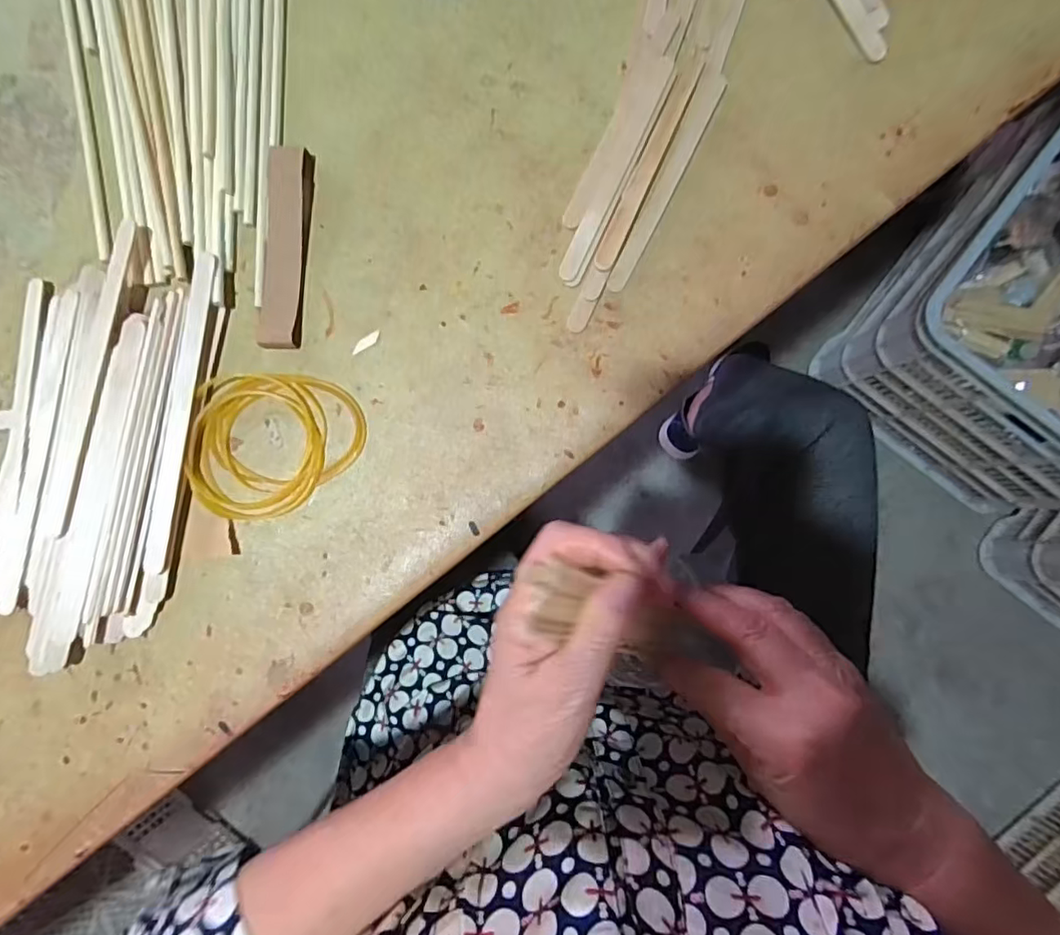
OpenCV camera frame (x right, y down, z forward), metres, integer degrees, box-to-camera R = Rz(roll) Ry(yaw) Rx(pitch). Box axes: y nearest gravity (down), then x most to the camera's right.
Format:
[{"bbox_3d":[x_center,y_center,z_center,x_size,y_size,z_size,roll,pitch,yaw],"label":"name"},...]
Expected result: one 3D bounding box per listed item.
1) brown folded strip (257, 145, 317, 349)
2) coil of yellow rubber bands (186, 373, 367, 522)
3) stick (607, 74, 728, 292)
[{"bbox_3d":[-0.124,-0.110,0.290,0.022,0.014,0.099,3,85,2],"label":"brown folded strip"},{"bbox_3d":[-0.126,-0.011,0.285,0.084,0.006,0.071,1,85,2],"label":"coil of yellow rubber bands"},{"bbox_3d":[0.069,-0.144,0.287,0.011,0.004,0.122,26,86,4],"label":"stick"}]

